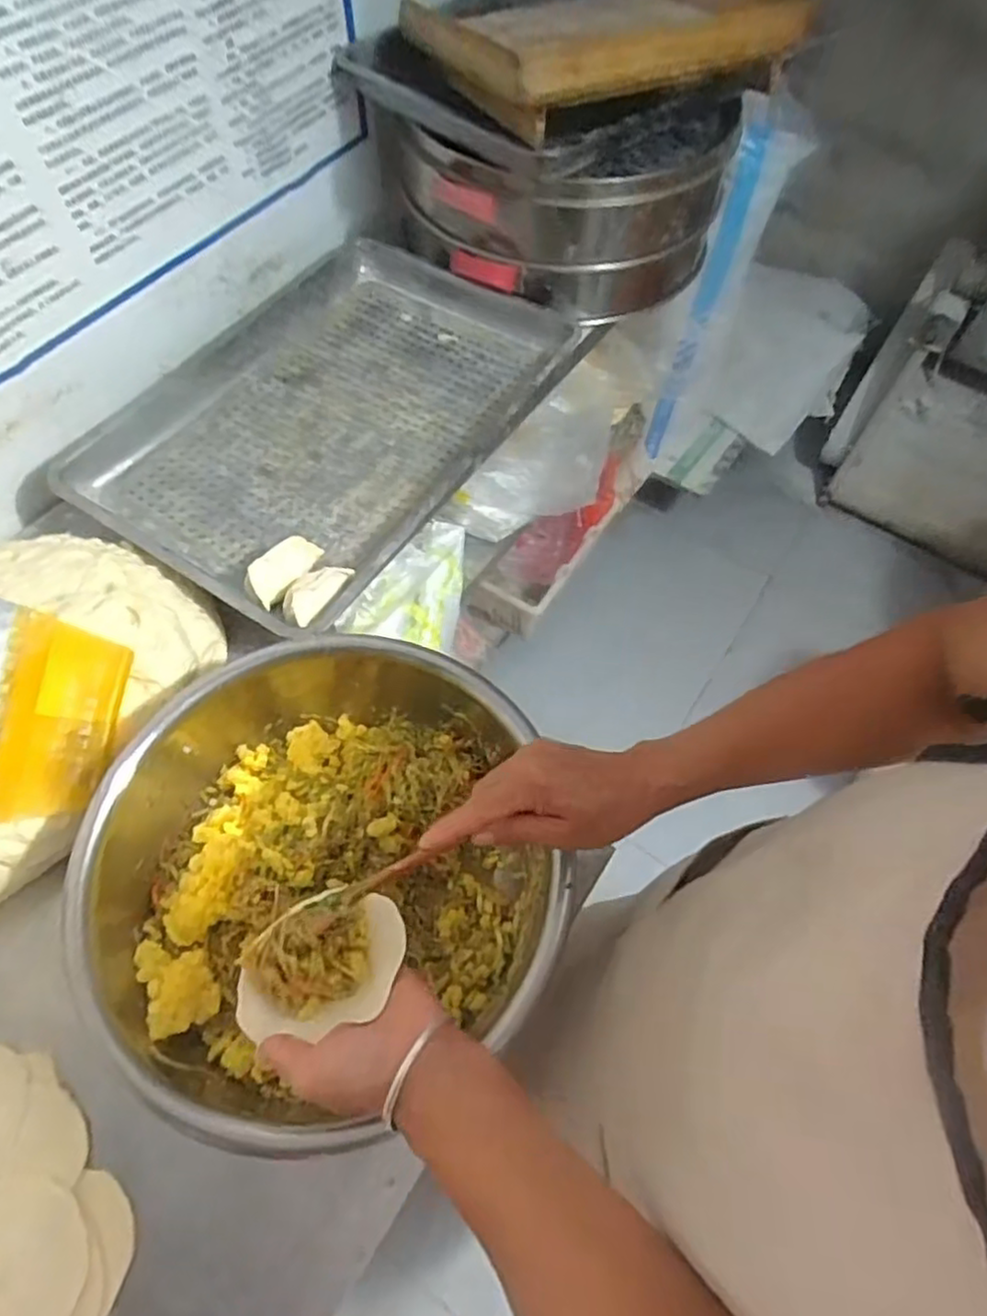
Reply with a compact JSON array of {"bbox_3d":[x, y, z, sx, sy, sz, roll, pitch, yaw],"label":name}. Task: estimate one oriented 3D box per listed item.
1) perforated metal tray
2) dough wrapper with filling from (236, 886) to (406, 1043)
[{"bbox_3d":[-0.197,-0.321,0.890,0.412,0.056,0.611,31,65,14],"label":"perforated metal tray"},{"bbox_3d":[-0.113,0.196,0.444,0.104,0.042,0.080,0,62,-2],"label":"dough wrapper with filling"}]

